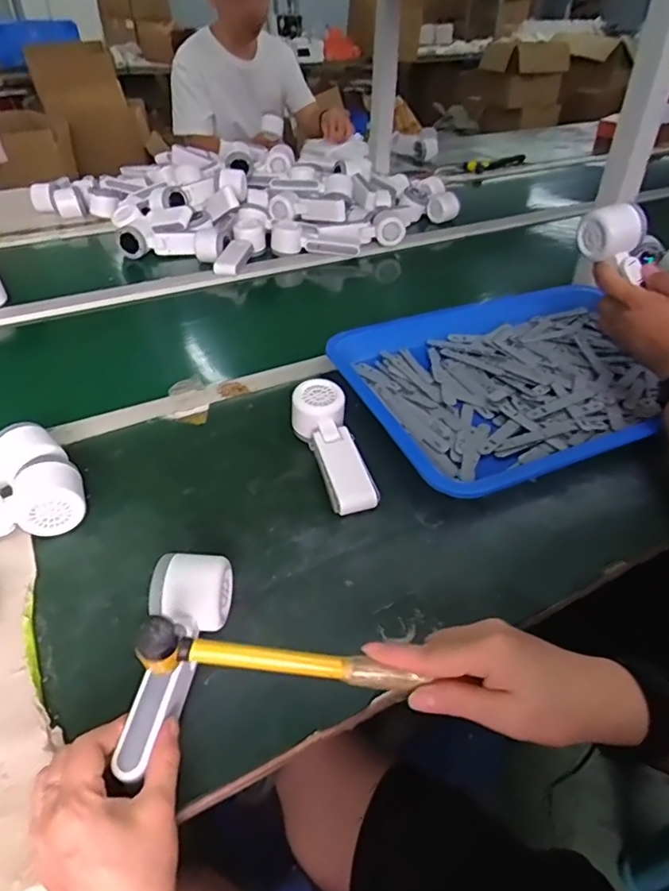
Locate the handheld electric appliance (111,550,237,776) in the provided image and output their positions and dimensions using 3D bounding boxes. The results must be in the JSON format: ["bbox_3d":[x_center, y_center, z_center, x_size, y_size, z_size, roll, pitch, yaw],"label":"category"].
[{"bbox_3d":[-0.121,0.156,0.407,0.057,0.046,0.164,5,41,5],"label":"handheld electric appliance"}]

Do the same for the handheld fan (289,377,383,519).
[{"bbox_3d":[-0.001,0.001,0.595,0.053,0.041,0.165,-13,56,-16],"label":"handheld fan"}]

